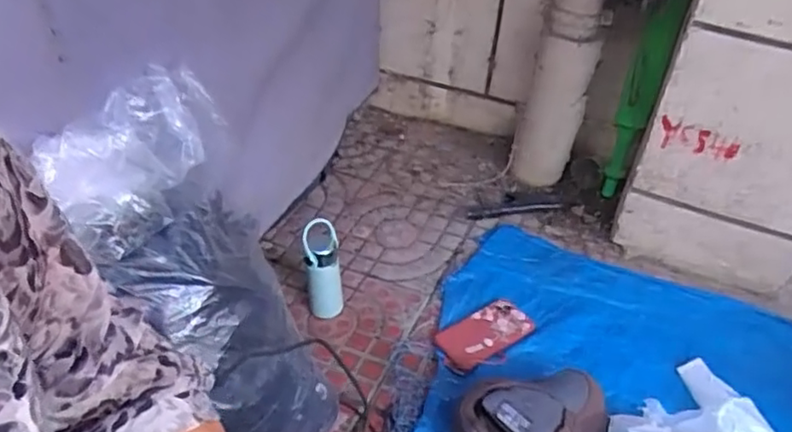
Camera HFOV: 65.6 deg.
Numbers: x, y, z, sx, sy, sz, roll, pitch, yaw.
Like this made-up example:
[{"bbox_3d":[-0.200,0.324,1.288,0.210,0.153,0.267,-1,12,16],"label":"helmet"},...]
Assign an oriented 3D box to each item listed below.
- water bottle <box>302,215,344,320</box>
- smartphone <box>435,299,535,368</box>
[{"bbox_3d":[-0.117,0.091,0.985,0.058,0.170,0.066,-4,40,-10],"label":"water bottle"},{"bbox_3d":[0.143,0.185,0.984,0.166,0.010,0.086,-22,43,-34],"label":"smartphone"}]

